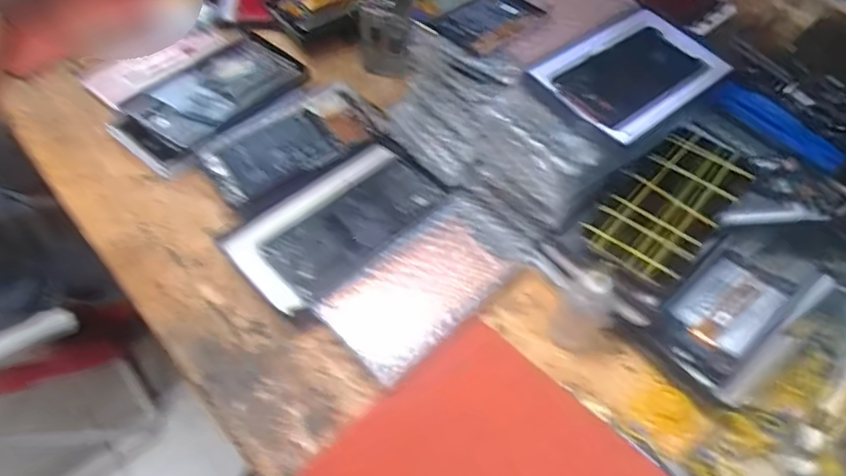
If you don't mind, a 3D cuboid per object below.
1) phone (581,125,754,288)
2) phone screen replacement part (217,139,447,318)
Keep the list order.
[{"bbox_3d":[0.201,-0.030,0.460,0.077,0.017,0.162,37,61,22],"label":"phone"},{"bbox_3d":[-0.074,-0.019,0.517,0.194,0.019,0.107,-39,66,-21],"label":"phone screen replacement part"}]

